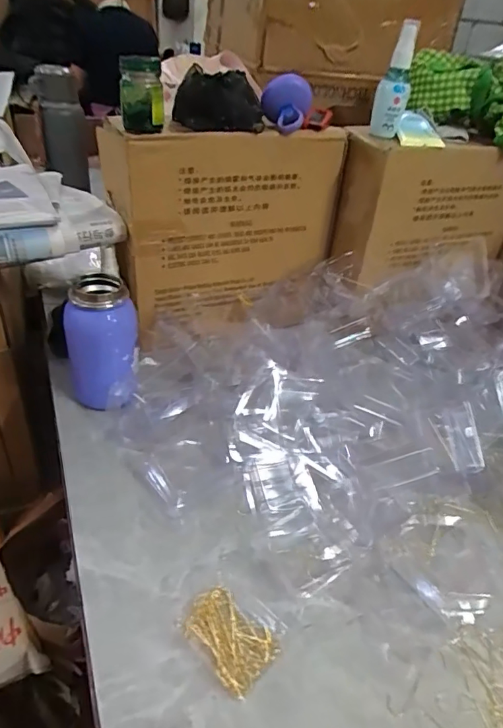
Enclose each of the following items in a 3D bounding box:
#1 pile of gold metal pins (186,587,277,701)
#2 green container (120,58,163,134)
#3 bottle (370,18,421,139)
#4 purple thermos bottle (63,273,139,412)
[{"bbox_3d":[-0.016,0.204,0.360,0.067,0.013,0.045,33,44,31],"label":"pile of gold metal pins"},{"bbox_3d":[-0.112,-0.274,0.493,0.044,0.069,0.035,-1,37,-12],"label":"green container"},{"bbox_3d":[0.172,-0.338,0.578,0.039,0.114,0.033,15,37,11],"label":"bottle"},{"bbox_3d":[-0.163,-0.021,0.529,0.072,0.135,0.065,-6,39,-17],"label":"purple thermos bottle"}]

